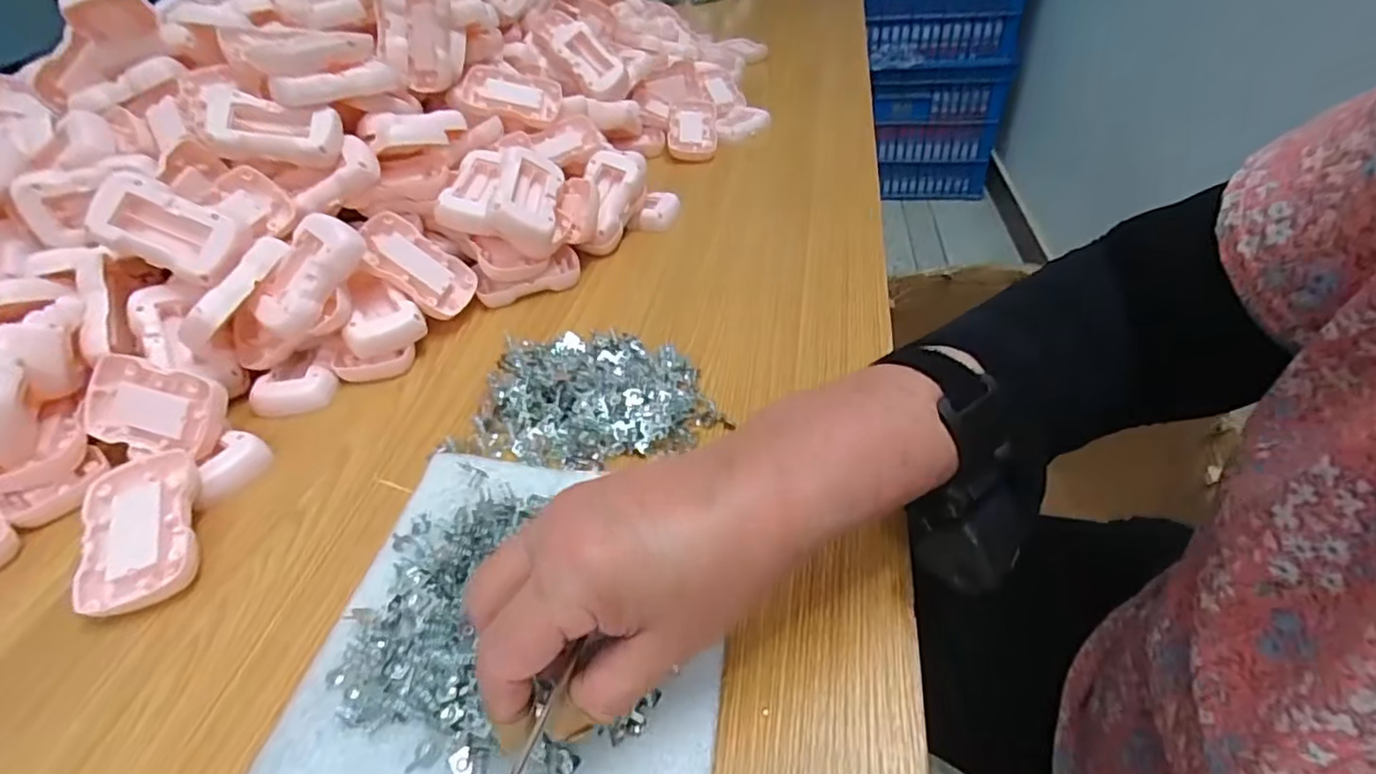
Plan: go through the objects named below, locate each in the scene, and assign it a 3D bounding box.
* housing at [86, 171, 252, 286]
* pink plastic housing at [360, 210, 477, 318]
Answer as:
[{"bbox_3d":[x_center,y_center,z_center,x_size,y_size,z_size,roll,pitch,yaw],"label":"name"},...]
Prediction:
[{"bbox_3d":[-0.352,-0.108,0.445,0.089,0.015,0.053,23,77,-15],"label":"housing"},{"bbox_3d":[-0.209,-0.092,0.507,0.018,0.088,0.055,-30,39,40],"label":"pink plastic housing"}]

